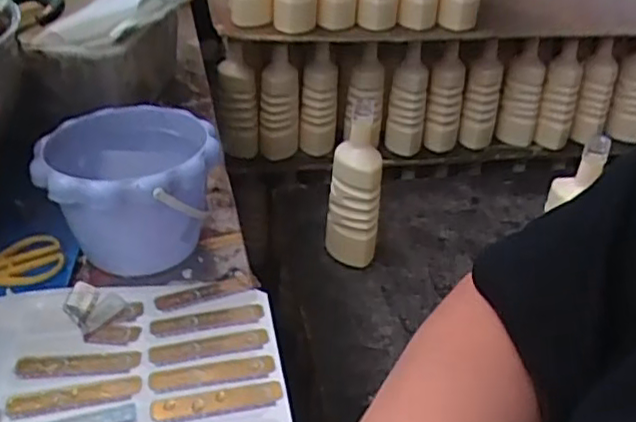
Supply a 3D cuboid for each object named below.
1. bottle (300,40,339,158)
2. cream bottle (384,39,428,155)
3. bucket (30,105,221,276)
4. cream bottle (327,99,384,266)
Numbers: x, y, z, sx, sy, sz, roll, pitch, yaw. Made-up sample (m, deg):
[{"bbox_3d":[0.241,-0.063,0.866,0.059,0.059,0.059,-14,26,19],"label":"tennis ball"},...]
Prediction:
[{"bbox_3d":[0.003,-0.236,1.393,0.077,0.253,0.077,3,31,-1],"label":"bottle"},{"bbox_3d":[0.204,-0.261,1.489,0.081,0.246,0.092,8,32,8],"label":"cream bottle"},{"bbox_3d":[-0.169,-0.013,0.601,0.153,0.118,0.153,-4,34,-7],"label":"bucket"},{"bbox_3d":[0.057,-0.031,1.014,0.077,0.254,0.068,3,31,-1],"label":"cream bottle"}]

